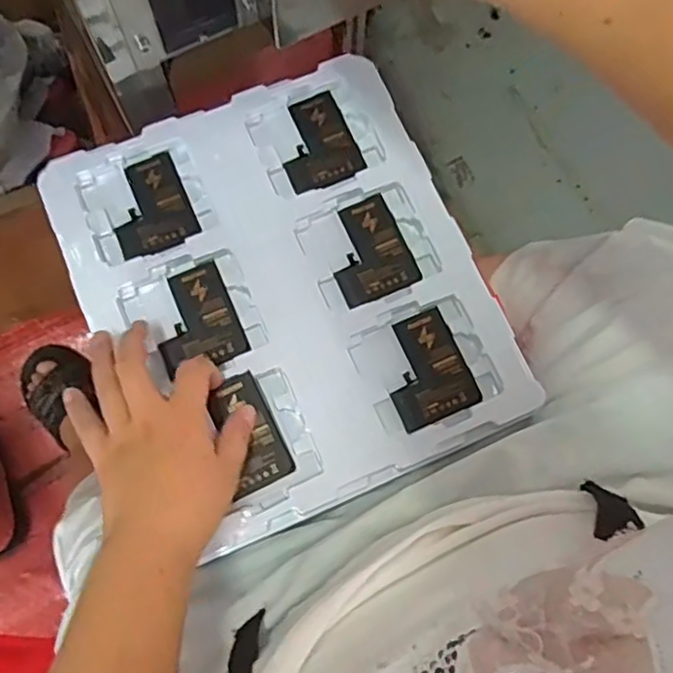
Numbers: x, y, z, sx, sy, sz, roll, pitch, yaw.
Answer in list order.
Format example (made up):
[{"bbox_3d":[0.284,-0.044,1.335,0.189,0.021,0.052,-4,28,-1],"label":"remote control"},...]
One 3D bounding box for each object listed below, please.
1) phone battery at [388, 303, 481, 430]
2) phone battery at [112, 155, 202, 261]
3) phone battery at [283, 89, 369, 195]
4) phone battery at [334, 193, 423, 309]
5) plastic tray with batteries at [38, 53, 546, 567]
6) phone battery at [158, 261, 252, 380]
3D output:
[{"bbox_3d":[0.064,0.023,0.487,0.061,0.004,0.078,-22,76,-8],"label":"phone battery"},{"bbox_3d":[-0.144,-0.100,0.515,0.060,0.004,0.078,-23,76,-8],"label":"phone battery"},{"bbox_3d":[-0.017,-0.155,0.535,0.061,0.006,0.078,-23,76,-8],"label":"phone battery"},{"bbox_3d":[0.023,-0.066,0.510,0.060,0.004,0.077,-22,76,-8],"label":"phone battery"},{"bbox_3d":[-0.036,-0.038,0.494,0.269,0.015,0.313,-24,76,-8],"label":"plastic tray with batteries"},{"bbox_3d":[-0.104,-0.013,0.489,0.060,0.004,0.073,-22,76,-8],"label":"phone battery"}]

